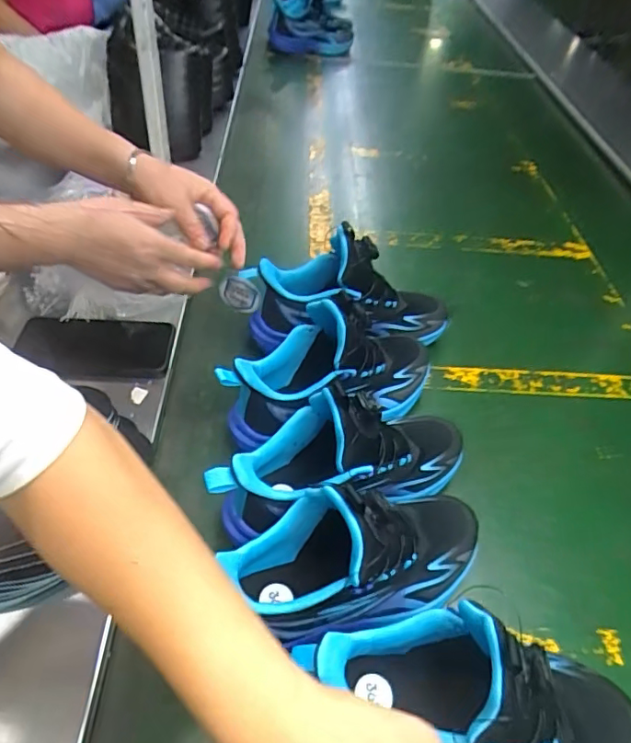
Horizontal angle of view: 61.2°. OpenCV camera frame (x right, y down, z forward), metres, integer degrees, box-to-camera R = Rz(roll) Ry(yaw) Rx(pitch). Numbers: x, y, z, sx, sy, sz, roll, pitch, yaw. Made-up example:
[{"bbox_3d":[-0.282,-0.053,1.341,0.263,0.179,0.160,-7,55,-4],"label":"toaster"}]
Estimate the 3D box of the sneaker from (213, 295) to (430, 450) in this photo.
[{"bbox_3d":[0.017,-0.003,0.540,0.227,0.151,0.089,-18,51,-21],"label":"sneaker"}]

